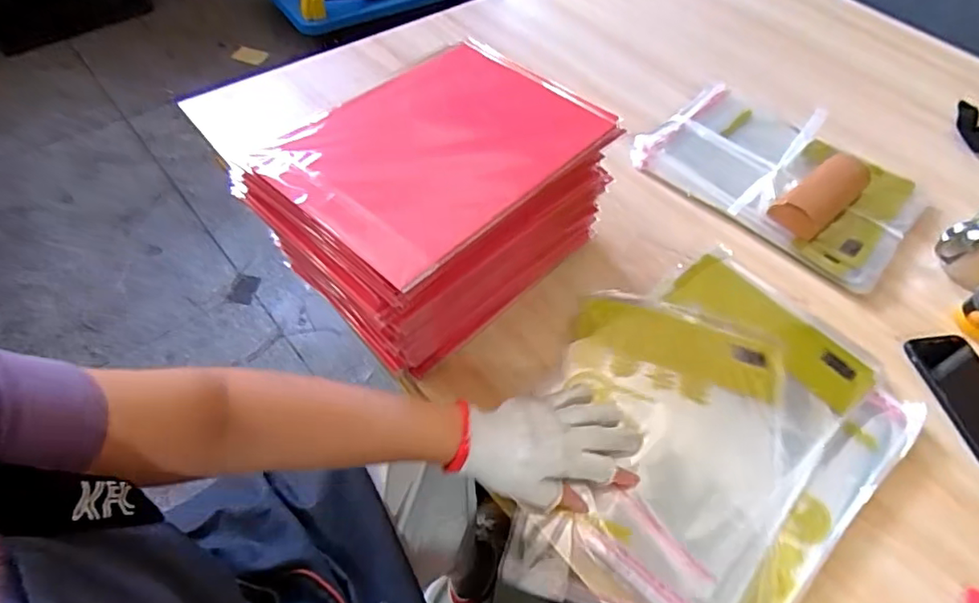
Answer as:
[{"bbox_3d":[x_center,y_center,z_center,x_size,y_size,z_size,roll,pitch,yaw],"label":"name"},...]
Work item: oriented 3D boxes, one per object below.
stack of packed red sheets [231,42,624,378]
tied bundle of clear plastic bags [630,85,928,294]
[{"bbox_3d":[-0.048,-0.096,0.605,0.222,0.190,0.322,39,62,22],"label":"stack of packed red sheets"},{"bbox_3d":[0.400,-0.183,0.779,0.353,0.034,0.232,37,60,21],"label":"tied bundle of clear plastic bags"}]

